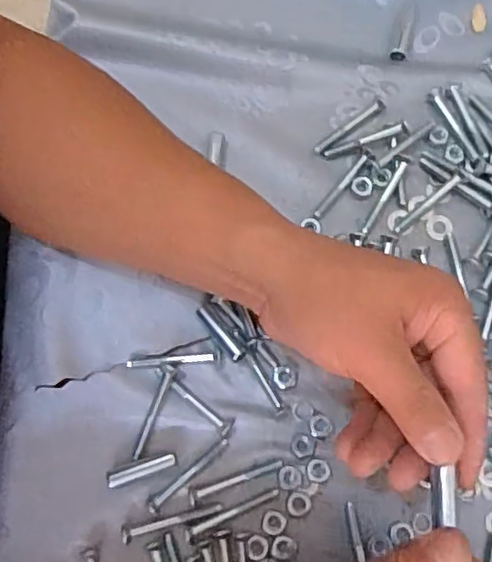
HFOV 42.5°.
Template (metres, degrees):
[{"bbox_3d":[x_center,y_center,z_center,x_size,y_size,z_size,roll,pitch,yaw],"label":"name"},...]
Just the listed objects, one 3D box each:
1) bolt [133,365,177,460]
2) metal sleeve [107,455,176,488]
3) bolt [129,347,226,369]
[{"bbox_3d":[-0.053,0.075,0.363,0.009,0.011,0.055,15,76,4],"label":"bolt"},{"bbox_3d":[-0.059,0.106,0.357,0.038,0.009,0.008,-19,76,-4],"label":"metal sleeve"},{"bbox_3d":[-0.042,0.048,0.372,0.057,0.006,0.010,-6,75,-1],"label":"bolt"}]

